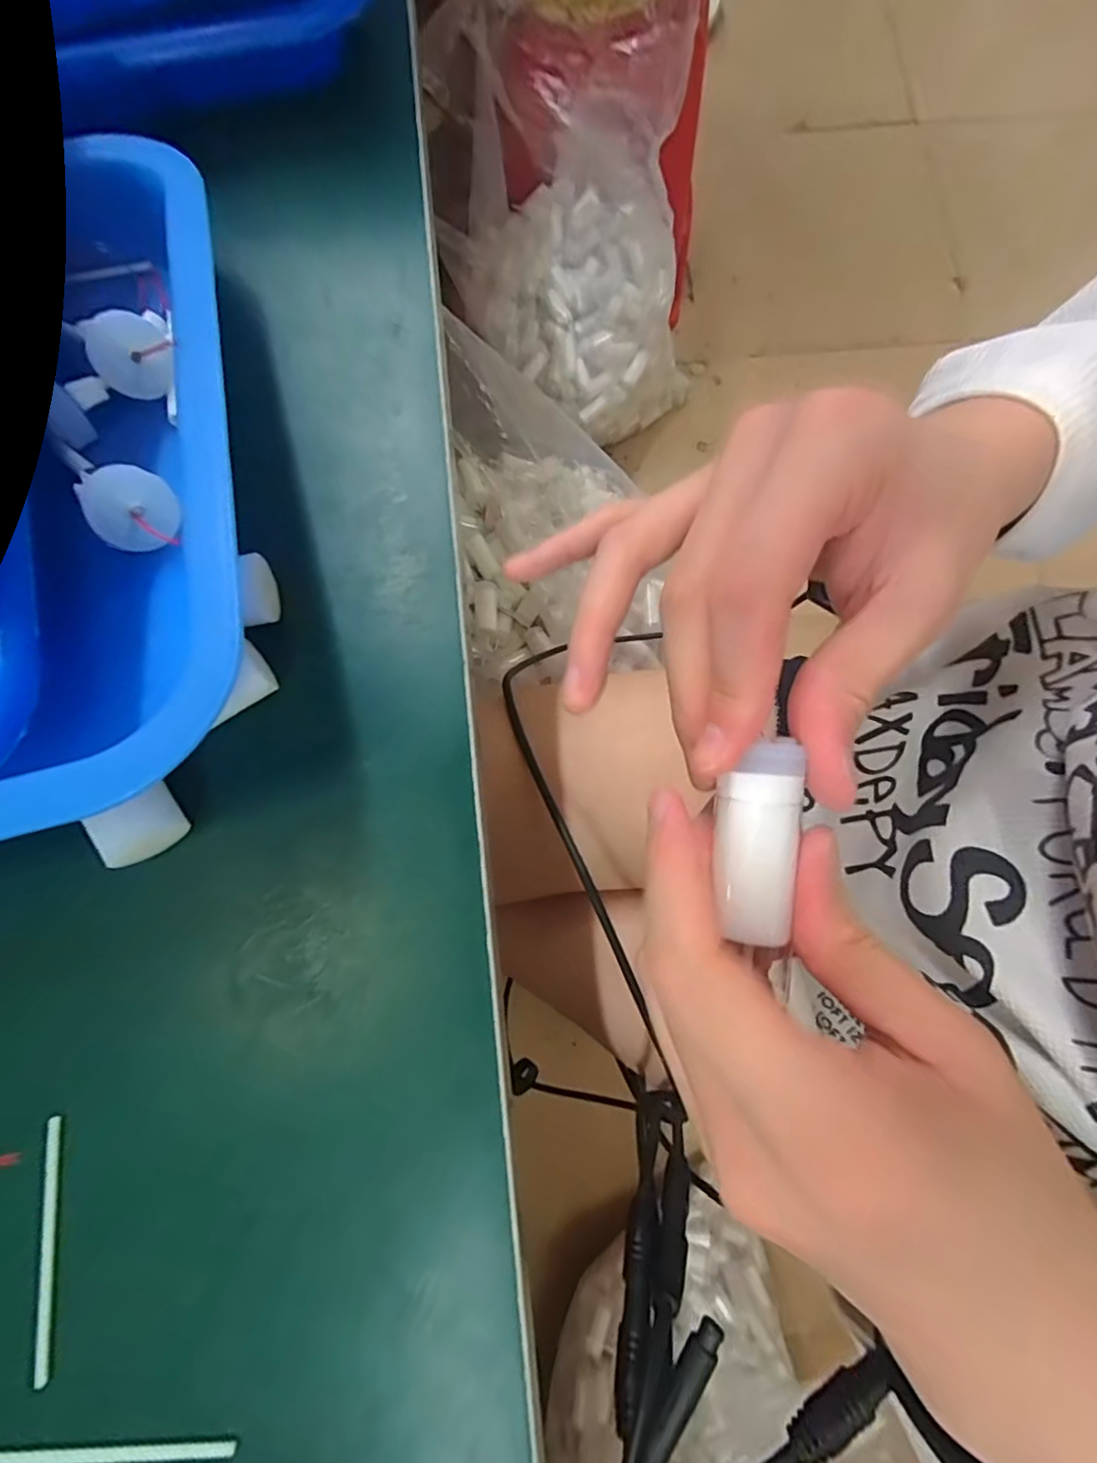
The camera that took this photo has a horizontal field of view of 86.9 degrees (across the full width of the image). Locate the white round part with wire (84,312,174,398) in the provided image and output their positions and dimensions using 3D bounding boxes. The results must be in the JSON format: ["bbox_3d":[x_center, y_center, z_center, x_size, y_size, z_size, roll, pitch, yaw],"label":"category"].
[{"bbox_3d":[-0.121,-0.109,0.168,0.020,0.004,0.021,-11,111,-31],"label":"white round part with wire"}]

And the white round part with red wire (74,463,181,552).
[{"bbox_3d":[-0.111,-0.059,0.154,0.021,0.004,0.021,-5,101,-28],"label":"white round part with red wire"}]

